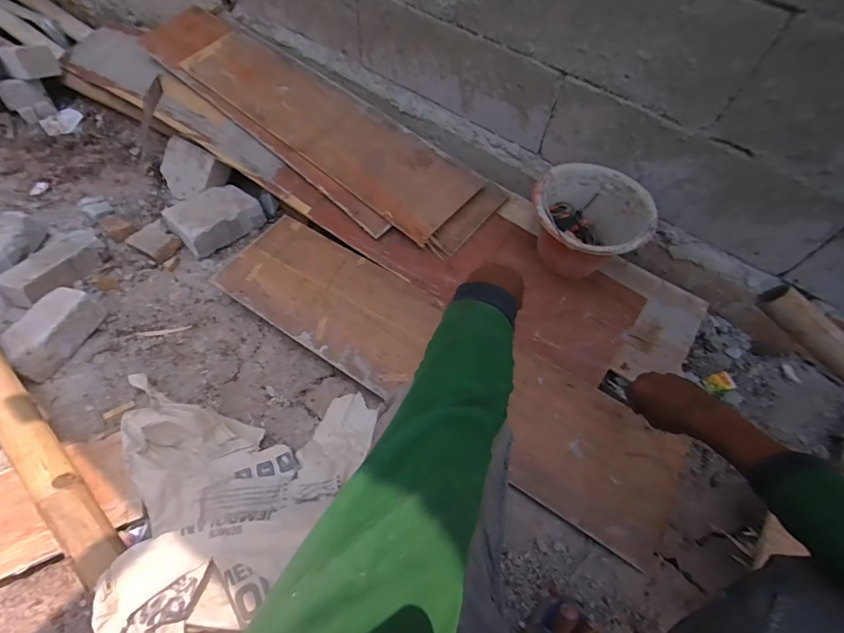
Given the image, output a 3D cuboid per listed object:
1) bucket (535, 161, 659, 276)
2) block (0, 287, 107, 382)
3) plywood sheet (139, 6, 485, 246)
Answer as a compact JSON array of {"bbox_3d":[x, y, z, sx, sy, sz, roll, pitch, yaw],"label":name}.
[{"bbox_3d":[0.369,-0.192,0.947,0.253,0.184,0.262,3,56,-5],"label":"bucket"},{"bbox_3d":[-0.822,0.035,0.903,0.128,0.077,0.201,18,56,5],"label":"block"},{"bbox_3d":[-0.389,-0.609,1.190,1.237,0.030,0.279,40,75,17],"label":"plywood sheet"}]

